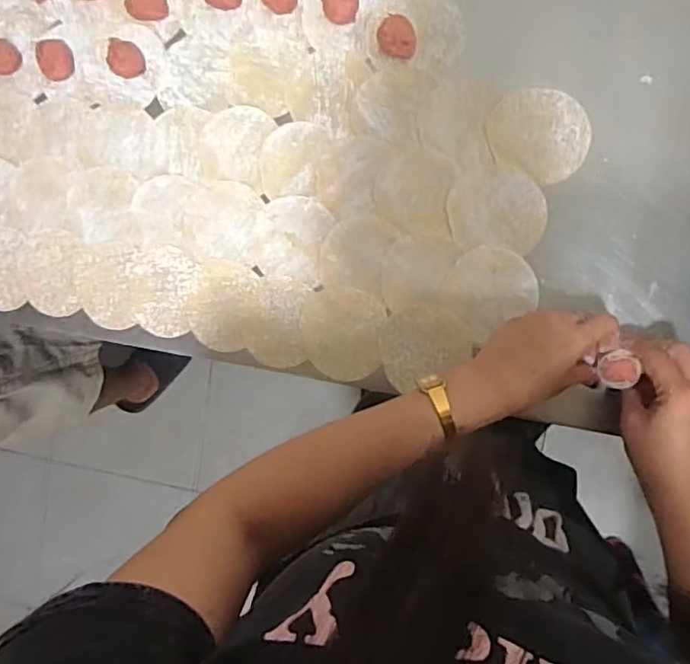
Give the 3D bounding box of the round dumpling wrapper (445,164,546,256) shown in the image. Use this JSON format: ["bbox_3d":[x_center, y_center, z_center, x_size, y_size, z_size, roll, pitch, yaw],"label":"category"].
[{"bbox_3d":[0.136,-0.110,0.514,0.084,0.004,0.074,3,93,7],"label":"round dumpling wrapper"}]

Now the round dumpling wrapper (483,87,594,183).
[{"bbox_3d":[0.170,-0.174,0.503,0.086,0.004,0.072,26,96,6],"label":"round dumpling wrapper"}]

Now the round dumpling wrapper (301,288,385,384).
[{"bbox_3d":[-0.003,0.001,0.536,0.076,0.004,0.083,0,93,8],"label":"round dumpling wrapper"}]

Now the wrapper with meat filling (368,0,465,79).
[{"bbox_3d":[0.063,-0.267,0.505,0.082,0.022,0.073,11,94,7],"label":"wrapper with meat filling"}]

